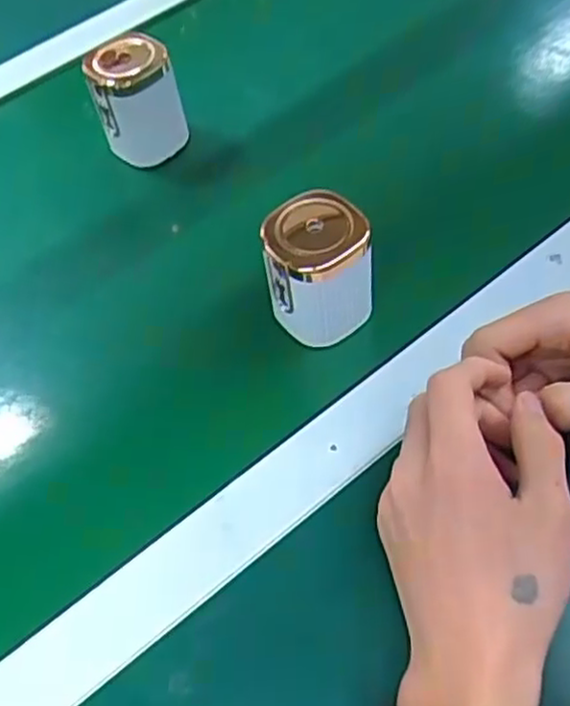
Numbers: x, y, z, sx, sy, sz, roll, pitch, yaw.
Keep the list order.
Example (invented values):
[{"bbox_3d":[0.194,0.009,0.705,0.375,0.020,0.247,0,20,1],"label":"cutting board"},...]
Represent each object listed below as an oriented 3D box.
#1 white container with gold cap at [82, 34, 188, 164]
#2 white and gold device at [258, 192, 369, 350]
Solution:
[{"bbox_3d":[-0.107,-0.186,0.550,0.062,0.083,0.054,-16,60,-4],"label":"white container with gold cap"},{"bbox_3d":[0.019,-0.049,0.433,0.058,0.080,0.053,-3,60,4],"label":"white and gold device"}]

